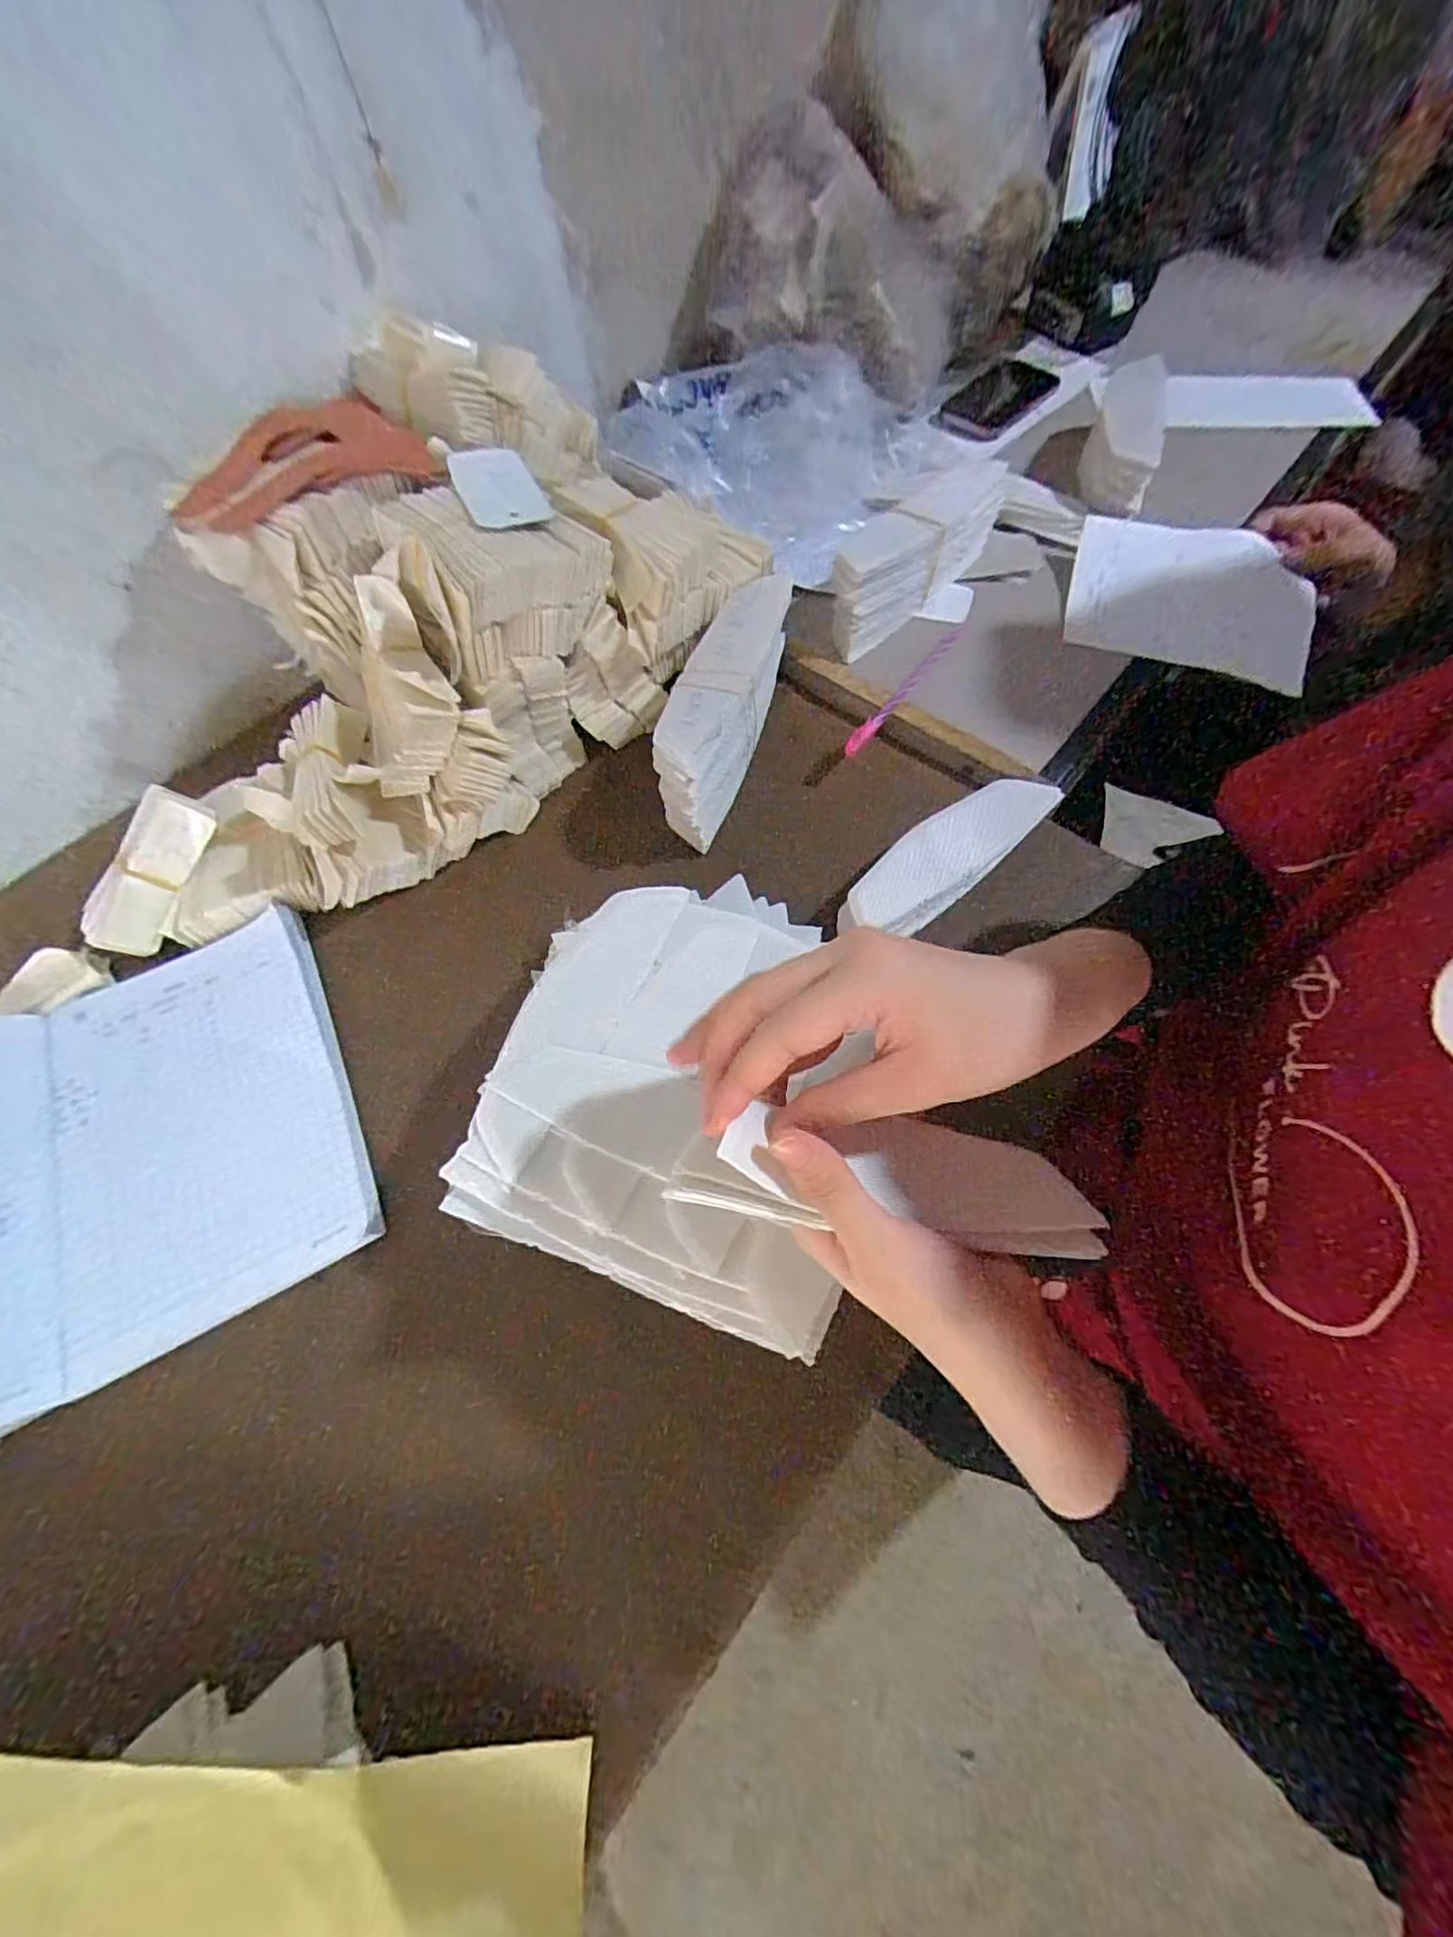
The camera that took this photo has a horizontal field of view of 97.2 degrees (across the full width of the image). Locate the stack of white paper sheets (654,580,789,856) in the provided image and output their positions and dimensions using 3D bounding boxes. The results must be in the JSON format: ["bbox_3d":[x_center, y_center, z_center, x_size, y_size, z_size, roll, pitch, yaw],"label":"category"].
[{"bbox_3d":[-0.003,-0.199,0.486,0.061,0.093,0.213,16,77,10],"label":"stack of white paper sheets"}]

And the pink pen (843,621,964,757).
[{"bbox_3d":[0.151,-0.233,0.525,0.016,0.015,0.182,34,72,18],"label":"pink pen"}]

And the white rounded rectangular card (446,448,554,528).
[{"bbox_3d":[-0.155,-0.330,0.438,0.052,0.005,0.111,-20,64,-16],"label":"white rounded rectangular card"}]

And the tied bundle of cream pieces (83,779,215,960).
[{"bbox_3d":[-0.402,-0.068,0.443,0.048,0.029,0.120,33,95,17],"label":"tied bundle of cream pieces"}]

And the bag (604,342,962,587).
[{"bbox_3d":[0.057,-0.498,0.630,0.342,0.107,0.191,0,64,2],"label":"bag"}]

